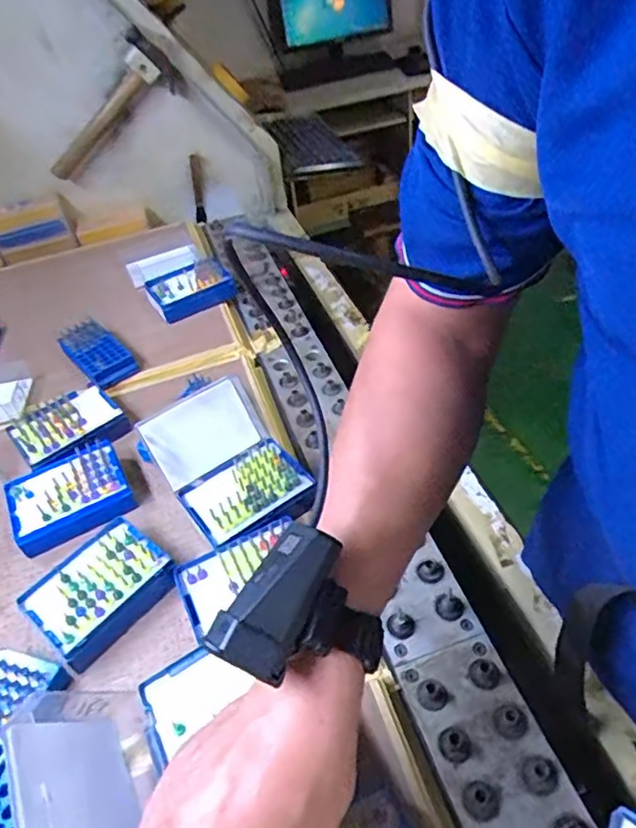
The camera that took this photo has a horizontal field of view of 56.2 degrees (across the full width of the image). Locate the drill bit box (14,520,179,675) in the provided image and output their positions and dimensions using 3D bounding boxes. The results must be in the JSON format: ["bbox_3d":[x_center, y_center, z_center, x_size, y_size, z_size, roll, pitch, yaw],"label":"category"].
[{"bbox_3d":[-0.178,0.144,0.488,0.086,0.028,0.103,29,54,33],"label":"drill bit box"}]

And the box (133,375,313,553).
[{"bbox_3d":[-0.082,0.046,0.548,0.109,0.075,0.147,-30,47,-21],"label":"box"}]

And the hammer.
[{"bbox_3d":[-0.318,-0.458,0.920,0.242,0.124,0.025,-46,75,14],"label":"hammer"}]

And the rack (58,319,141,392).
[{"bbox_3d":[-0.270,-0.072,0.734,0.057,0.030,0.122,-33,48,-24],"label":"rack"}]

